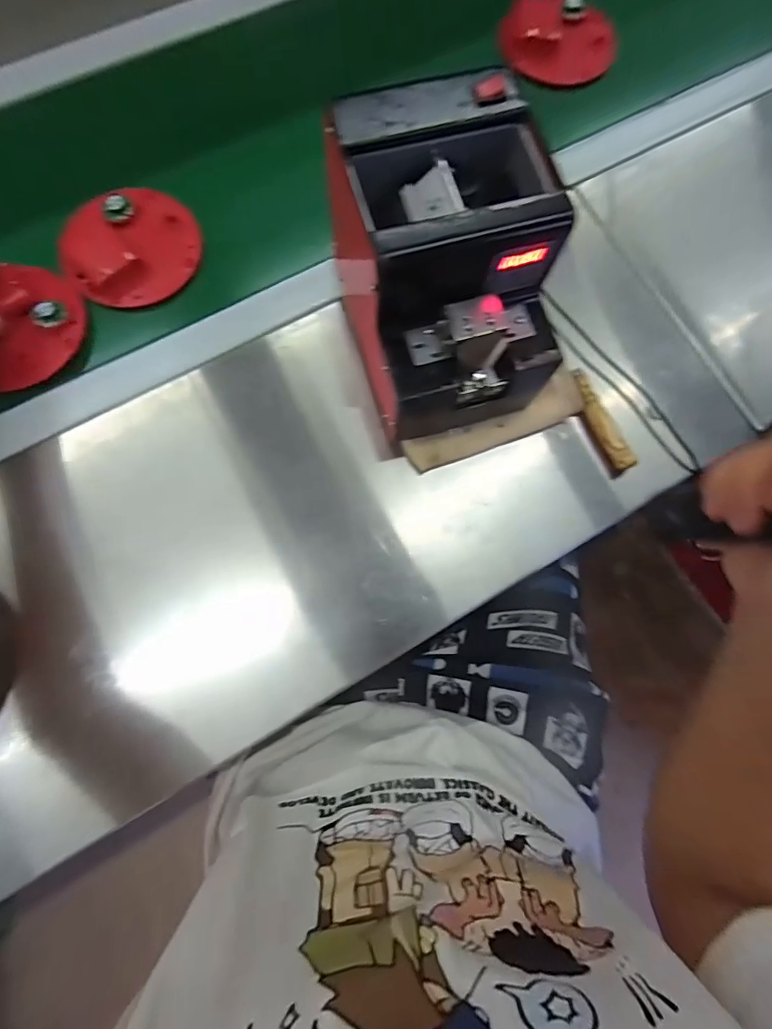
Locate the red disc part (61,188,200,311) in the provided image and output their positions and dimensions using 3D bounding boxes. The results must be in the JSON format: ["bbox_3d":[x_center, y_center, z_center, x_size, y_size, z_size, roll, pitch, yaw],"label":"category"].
[{"bbox_3d":[-0.229,-0.241,0.419,0.115,0.024,0.107,0,78,-1],"label":"red disc part"}]

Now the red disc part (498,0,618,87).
[{"bbox_3d":[0.186,-0.507,0.489,0.105,0.023,0.113,0,78,-1],"label":"red disc part"}]

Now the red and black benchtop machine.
[{"bbox_3d":[0.042,-0.168,0.338,0.130,0.144,0.172,-16,78,-5],"label":"red and black benchtop machine"}]

